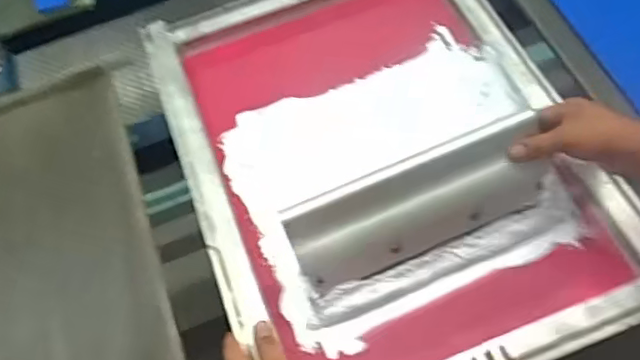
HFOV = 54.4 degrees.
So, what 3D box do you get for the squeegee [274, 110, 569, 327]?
[{"bbox_3d":[0.116,0.044,0.690,0.315,0.156,0.030,-19,17,-7],"label":"squeegee"}]

